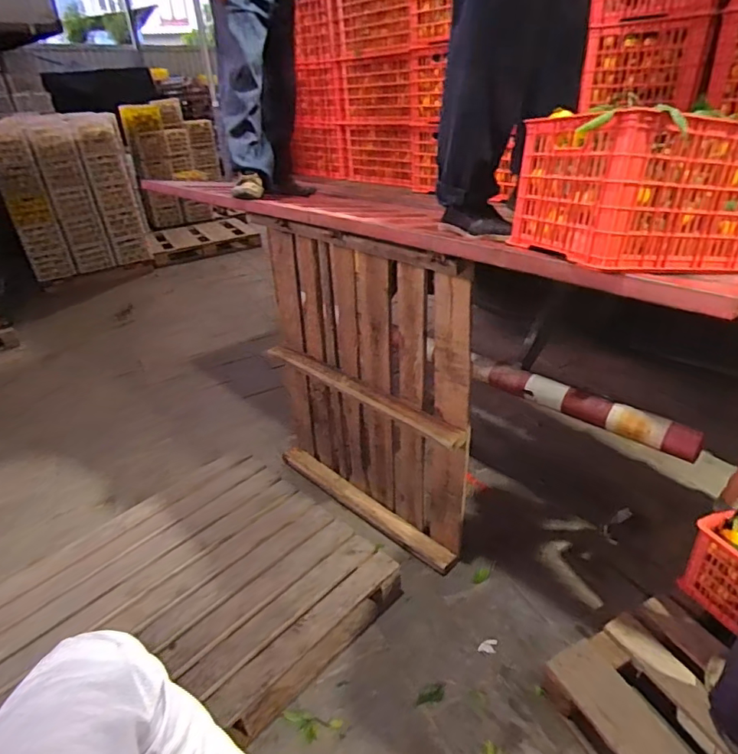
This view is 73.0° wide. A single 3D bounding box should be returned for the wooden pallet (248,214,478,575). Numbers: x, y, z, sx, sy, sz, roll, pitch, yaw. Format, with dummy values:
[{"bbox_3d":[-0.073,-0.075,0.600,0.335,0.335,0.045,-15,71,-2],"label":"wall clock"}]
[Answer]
[{"bbox_3d":[-0.063,0.047,1.906,0.164,1.156,1.016,-27,36,-34],"label":"wooden pallet"}]

